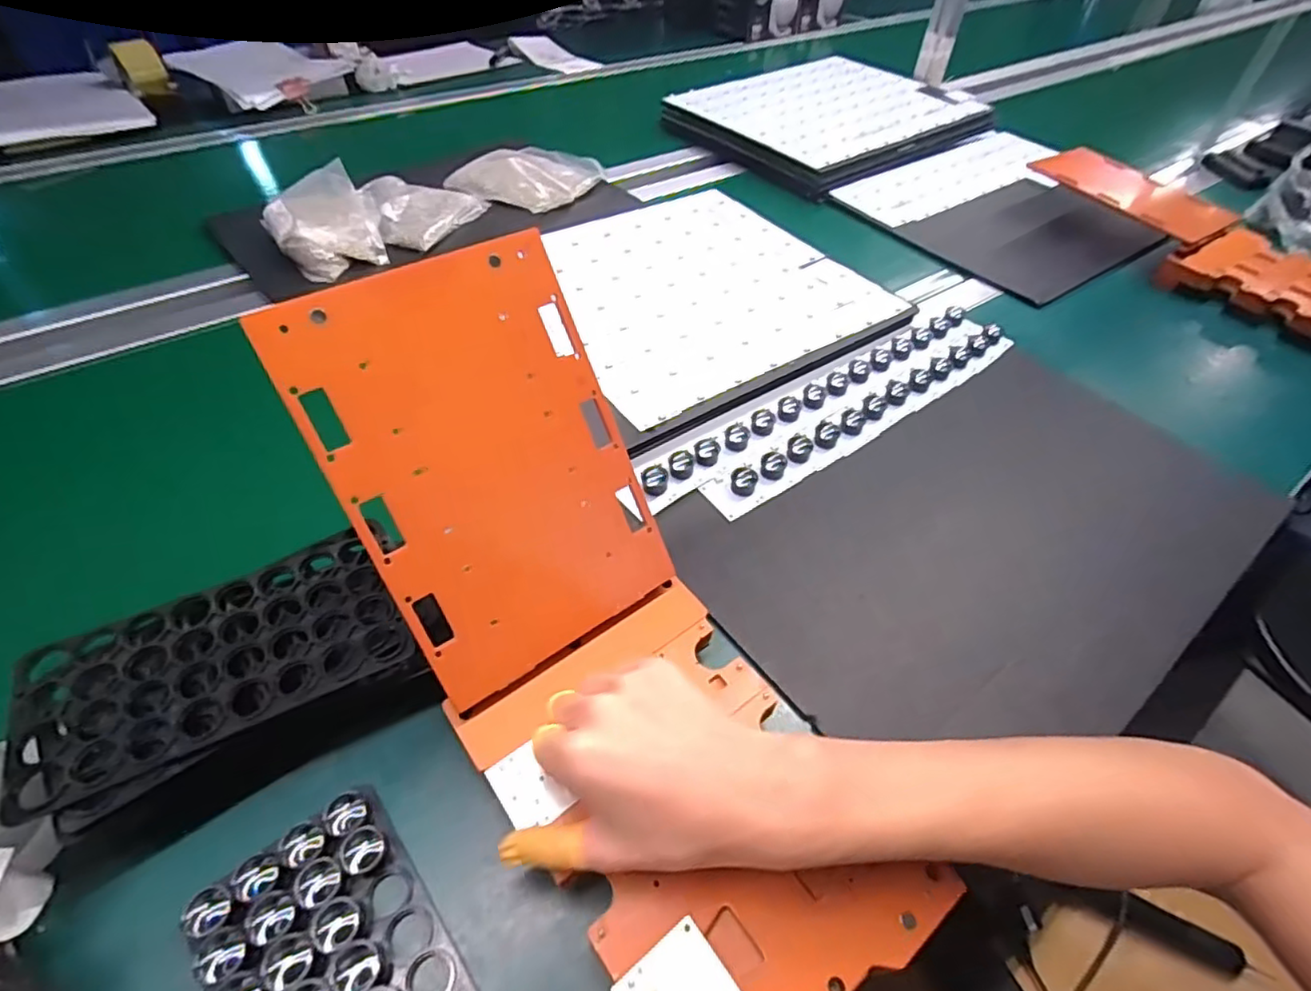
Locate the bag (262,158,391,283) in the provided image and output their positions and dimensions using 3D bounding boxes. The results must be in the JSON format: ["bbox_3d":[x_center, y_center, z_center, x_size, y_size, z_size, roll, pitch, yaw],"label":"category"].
[{"bbox_3d":[-0.399,-0.326,0.746,0.116,0.051,0.155,-27,58,-23],"label":"bag"}]

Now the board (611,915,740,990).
[{"bbox_3d":[0.012,0.230,0.284,0.047,0.004,0.044,-30,59,-24],"label":"board"}]

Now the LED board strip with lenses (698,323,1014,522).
[{"bbox_3d":[0.212,-0.084,0.586,0.393,0.015,0.043,-28,58,-23],"label":"LED board strip with lenses"}]

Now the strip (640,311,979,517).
[{"bbox_3d":[0.165,-0.101,0.598,0.440,0.013,0.043,-28,58,-23],"label":"strip"}]

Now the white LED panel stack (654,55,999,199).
[{"bbox_3d":[0.288,-0.661,1.064,0.506,0.039,0.387,-27,58,-22],"label":"white LED panel stack"}]

